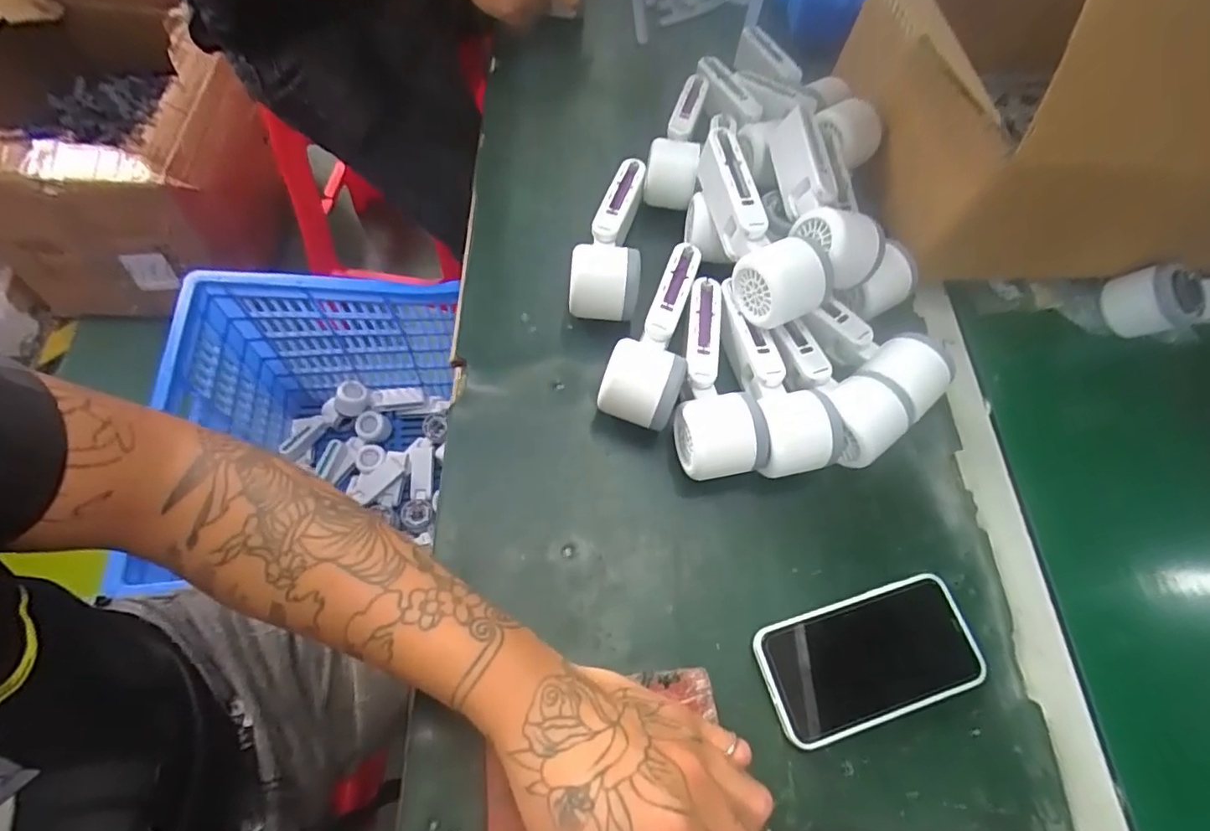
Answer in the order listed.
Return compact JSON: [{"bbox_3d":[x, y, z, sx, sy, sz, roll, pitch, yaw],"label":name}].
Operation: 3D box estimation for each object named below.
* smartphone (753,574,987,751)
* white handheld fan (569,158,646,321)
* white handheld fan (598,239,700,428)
[{"bbox_3d":[0.175,0.159,0.381,0.144,0.012,0.073,-14,66,-10],"label":"smartphone"},{"bbox_3d":[0.005,-0.153,0.493,0.058,0.050,0.164,5,64,-1],"label":"white handheld fan"},{"bbox_3d":[0.046,-0.068,0.455,0.054,0.061,0.164,19,64,6],"label":"white handheld fan"}]

